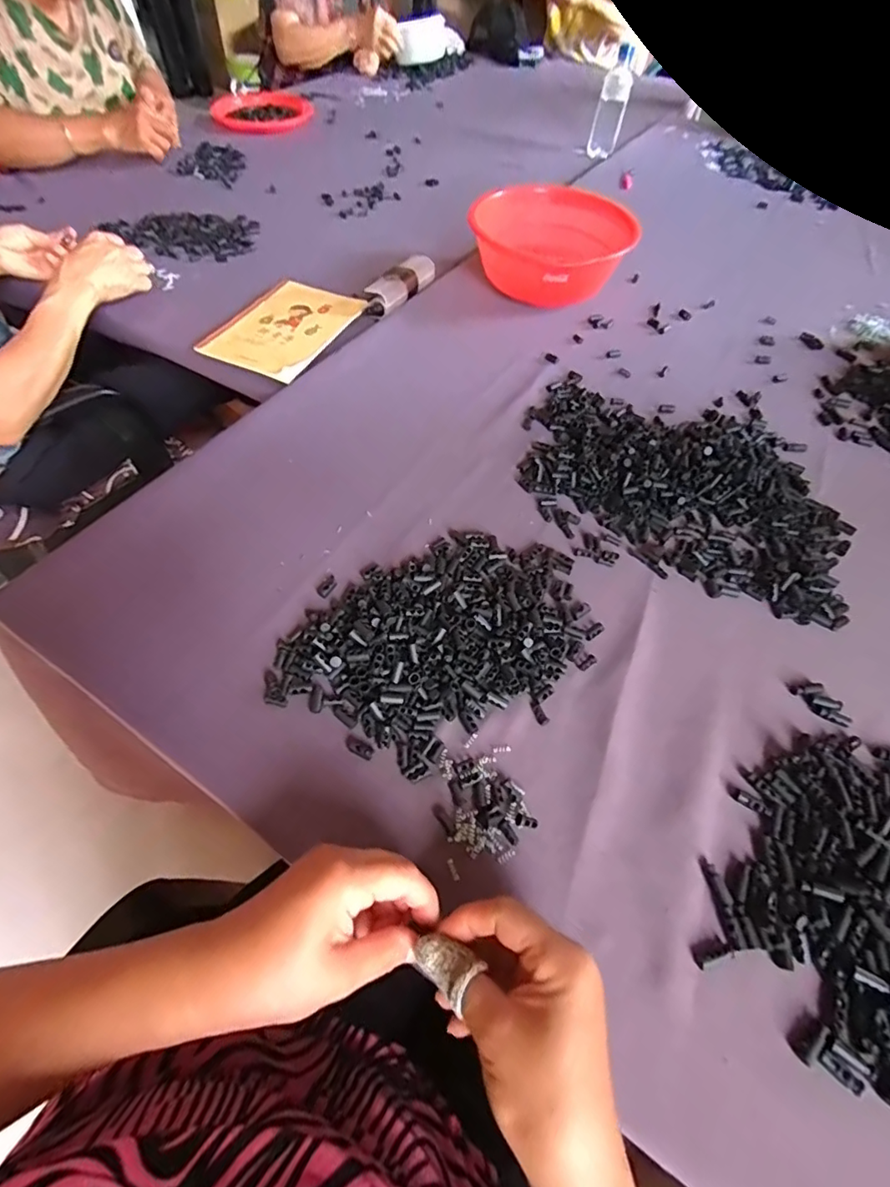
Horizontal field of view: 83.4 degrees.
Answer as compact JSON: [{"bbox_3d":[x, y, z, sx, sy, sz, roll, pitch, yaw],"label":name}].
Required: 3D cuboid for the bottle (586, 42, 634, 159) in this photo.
[{"bbox_3d":[0.377,-1.107,1.123,0.063,0.170,0.063,14,58,6],"label":"bottle"}]

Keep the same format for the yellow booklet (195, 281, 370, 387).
[{"bbox_3d":[-0.221,-0.374,0.698,0.151,0.011,0.221,19,57,9],"label":"yellow booklet"}]

